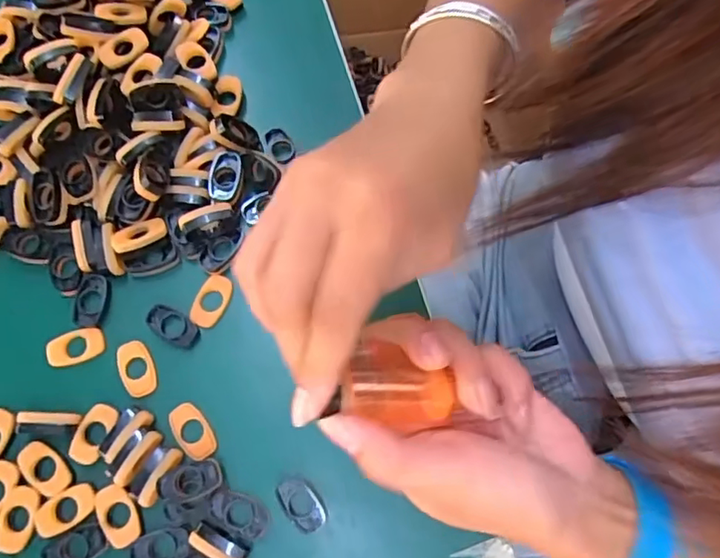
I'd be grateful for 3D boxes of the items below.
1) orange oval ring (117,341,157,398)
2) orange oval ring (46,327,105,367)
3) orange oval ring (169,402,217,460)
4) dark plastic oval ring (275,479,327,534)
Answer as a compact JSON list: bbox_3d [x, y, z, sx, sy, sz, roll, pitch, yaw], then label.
[{"bbox_3d":[-0.132,0.052,0.340,0.020,0.004,0.033,-24,75,-6],"label":"orange oval ring"},{"bbox_3d":[-0.170,0.040,0.345,0.033,0.007,0.019,-22,75,-6],"label":"orange oval ring"},{"bbox_3d":[-0.095,0.087,0.330,0.019,0.005,0.033,-36,76,-9],"label":"orange oval ring"},{"bbox_3d":[-0.032,0.125,0.321,0.018,0.004,0.031,-34,76,-9],"label":"dark plastic oval ring"}]

